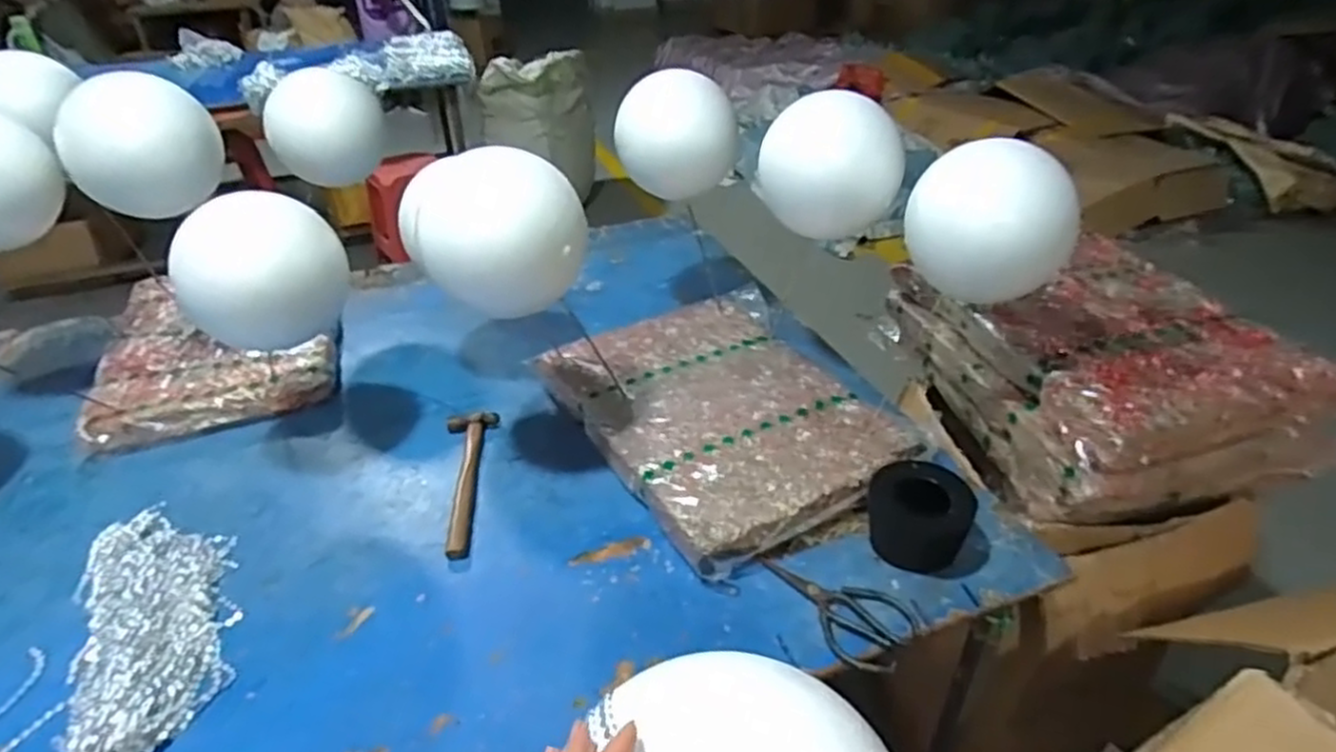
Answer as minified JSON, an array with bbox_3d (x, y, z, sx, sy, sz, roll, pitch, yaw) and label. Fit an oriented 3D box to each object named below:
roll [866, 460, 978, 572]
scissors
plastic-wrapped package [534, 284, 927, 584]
[{"bbox_3d":[0.292,0.162,0.876,0.114,0.085,0.098,6,34,13],"label":"roll"},{"bbox_3d":[0.173,0.250,0.802,0.170,0.020,0.093,19,39,30],"label":"scissors"},{"bbox_3d":[0.083,0.042,1.091,0.398,0.059,0.534,-17,35,-21],"label":"plastic-wrapped package"}]

